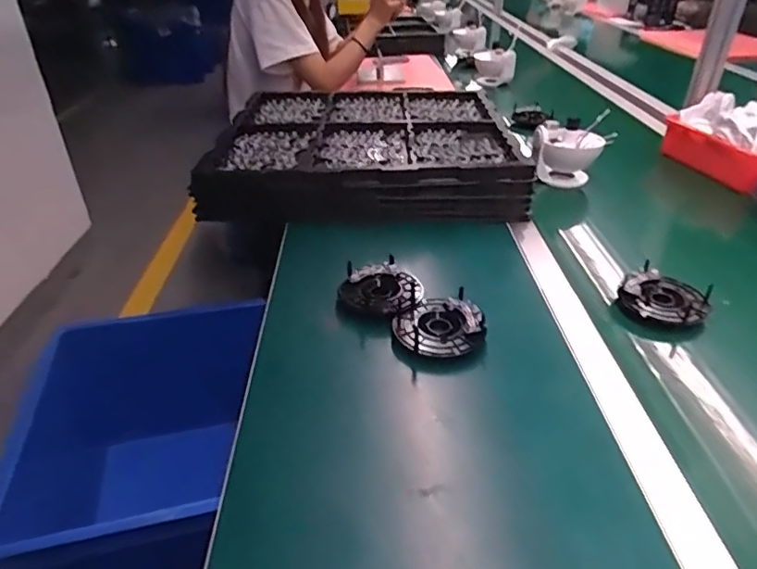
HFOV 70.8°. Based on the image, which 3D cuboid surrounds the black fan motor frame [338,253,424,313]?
[{"bbox_3d":[0.003,0.002,0.664,0.099,0.024,0.097,-9,34,-12],"label":"black fan motor frame"}]

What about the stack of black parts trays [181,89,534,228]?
[{"bbox_3d":[-0.034,-0.258,1.019,0.525,0.092,0.503,-2,33,-3],"label":"stack of black parts trays"}]

